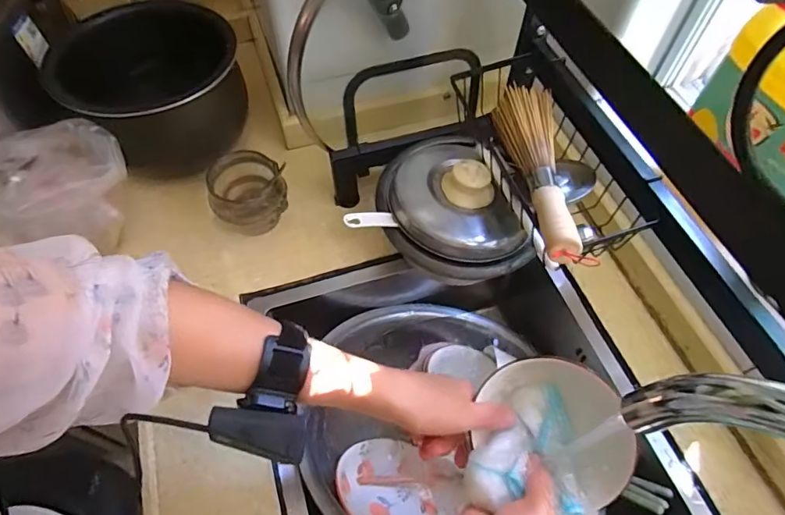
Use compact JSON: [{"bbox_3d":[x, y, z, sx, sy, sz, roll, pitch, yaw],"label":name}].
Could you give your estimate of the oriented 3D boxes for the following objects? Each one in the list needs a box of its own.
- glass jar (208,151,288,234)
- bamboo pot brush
[{"bbox_3d":[-0.182,-0.078,0.620,0.092,0.083,0.082,-8,58,-7],"label":"glass jar"},{"bbox_3d":[0.136,-0.088,0.461,0.056,0.057,0.245,5,57,2],"label":"bamboo pot brush"}]

